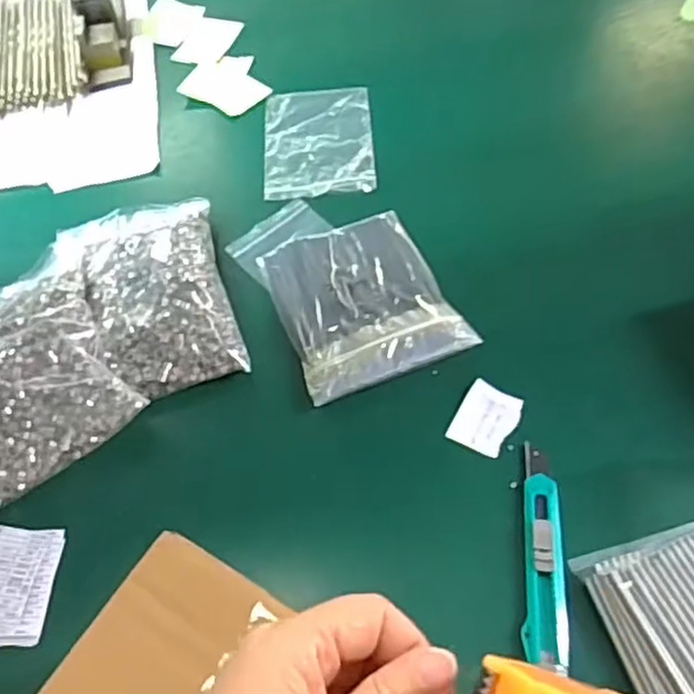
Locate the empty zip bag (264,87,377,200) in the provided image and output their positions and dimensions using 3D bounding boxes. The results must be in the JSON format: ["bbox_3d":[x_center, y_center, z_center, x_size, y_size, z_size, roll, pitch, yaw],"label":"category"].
[{"bbox_3d":[-0.033,-0.234,0.789,0.120,0.008,0.176,-6,54,4],"label":"empty zip bag"}]

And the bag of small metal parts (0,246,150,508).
[{"bbox_3d":[-0.275,0.014,0.613,0.137,0.051,0.211,-26,57,-14],"label":"bag of small metal parts"}]

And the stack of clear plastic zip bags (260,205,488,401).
[{"bbox_3d":[0.013,-0.045,0.648,0.148,0.024,0.180,-20,56,-10],"label":"stack of clear plastic zip bags"}]

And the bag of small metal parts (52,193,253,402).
[{"bbox_3d":[-0.190,-0.054,0.656,0.152,0.040,0.226,-15,55,-6],"label":"bag of small metal parts"}]

